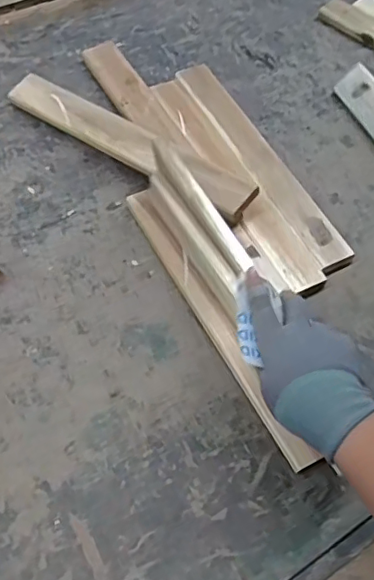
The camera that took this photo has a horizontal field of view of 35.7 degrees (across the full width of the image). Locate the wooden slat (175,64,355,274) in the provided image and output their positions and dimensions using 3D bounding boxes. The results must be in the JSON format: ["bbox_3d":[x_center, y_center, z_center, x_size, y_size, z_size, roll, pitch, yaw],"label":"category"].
[{"bbox_3d":[0.092,-0.173,0.755,0.053,0.023,0.377,-22,60,-16],"label":"wooden slat"}]

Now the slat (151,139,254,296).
[{"bbox_3d":[0.010,-0.083,0.611,0.010,0.048,0.181,-6,52,-46],"label":"slat"}]

